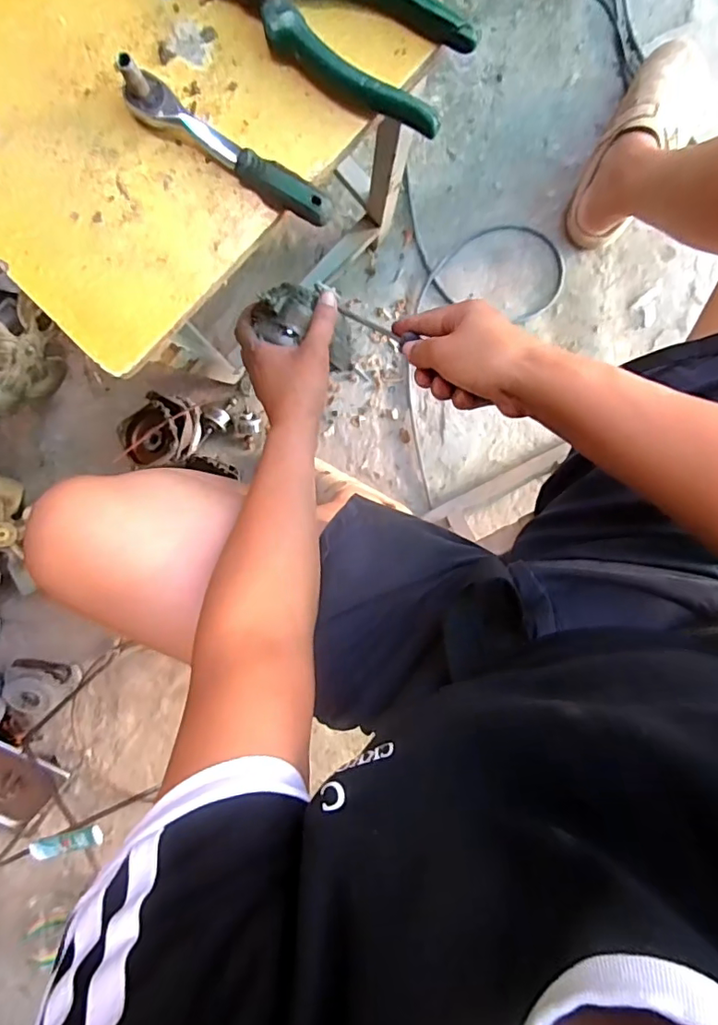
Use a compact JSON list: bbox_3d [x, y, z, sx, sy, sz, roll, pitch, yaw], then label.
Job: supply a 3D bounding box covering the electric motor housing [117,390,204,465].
[{"bbox_3d":[-0.289,-0.121,0.798,0.102,0.082,0.098,1,98,4],"label":"electric motor housing"}]

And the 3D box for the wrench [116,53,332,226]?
[{"bbox_3d":[-0.083,-0.233,0.350,0.144,0.045,0.023,32,99,-1],"label":"wrench"}]

